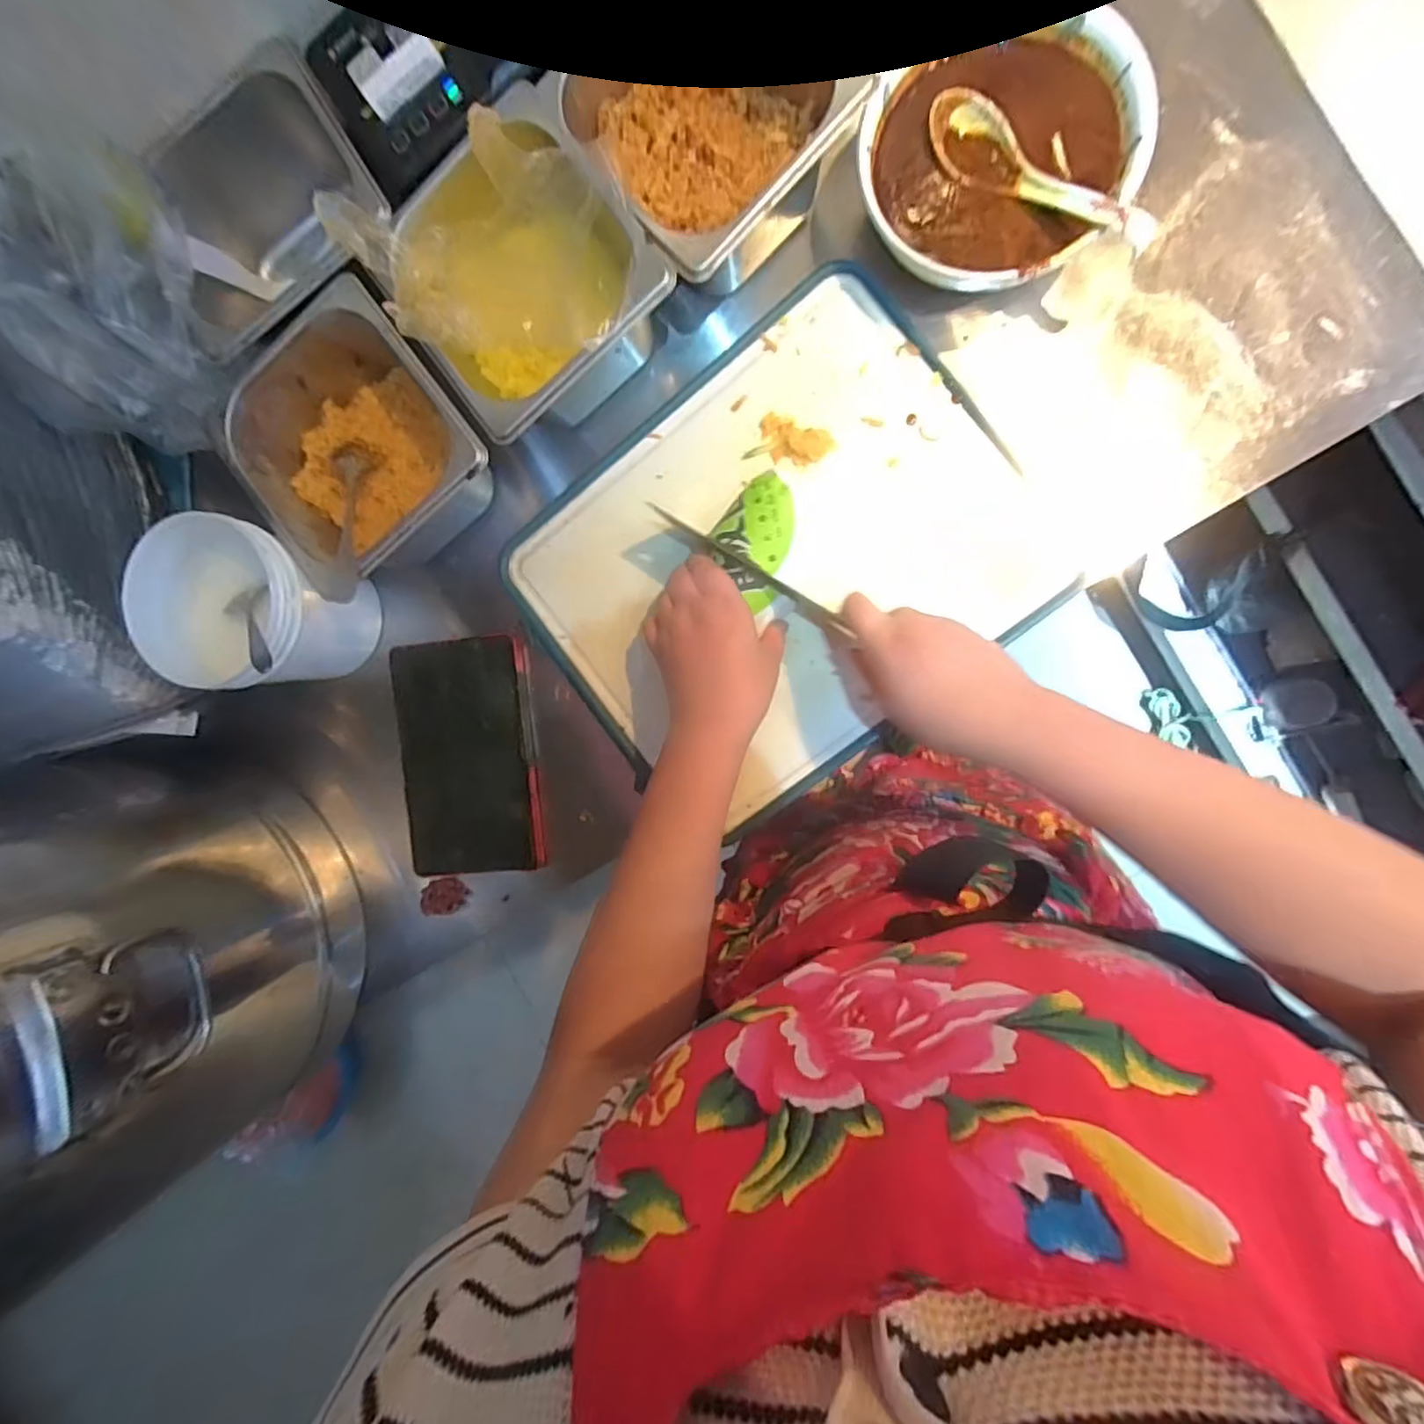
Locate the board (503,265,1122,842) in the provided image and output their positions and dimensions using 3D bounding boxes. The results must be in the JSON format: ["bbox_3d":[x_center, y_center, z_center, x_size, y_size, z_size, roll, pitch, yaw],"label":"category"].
[{"bbox_3d":[0.051,-0.113,0.492,0.361,0.014,0.298,-40,87,9],"label":"board"}]

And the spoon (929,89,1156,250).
[{"bbox_3d":[0.212,-0.350,0.414,0.163,0.027,0.040,36,98,6],"label":"spoon"}]

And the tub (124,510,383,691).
[{"bbox_3d":[-0.347,-0.071,0.507,0.121,0.116,0.103,-4,93,9],"label":"tub"}]

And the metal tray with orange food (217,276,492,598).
[{"bbox_3d":[-0.259,-0.195,0.490,0.164,0.091,0.173,-42,86,9],"label":"metal tray with orange food"}]

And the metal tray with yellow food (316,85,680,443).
[{"bbox_3d":[-0.128,-0.299,0.464,0.162,0.112,0.171,-34,87,9],"label":"metal tray with yellow food"}]

